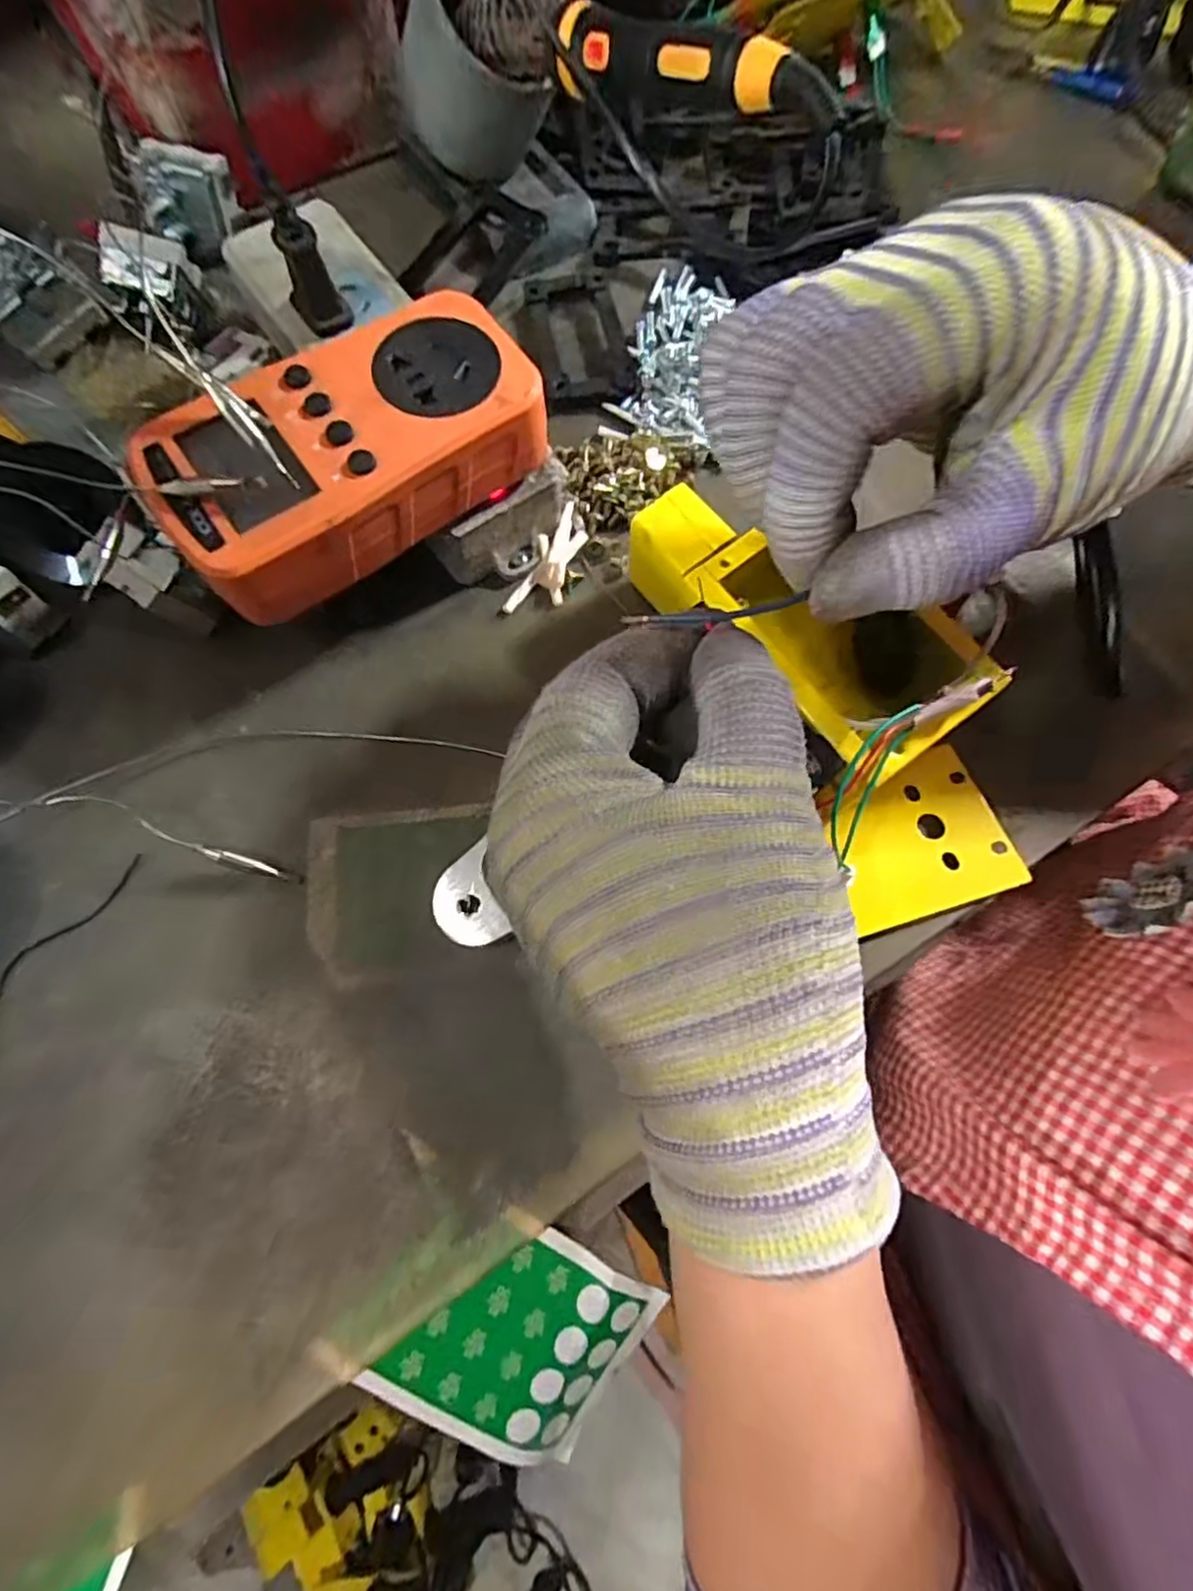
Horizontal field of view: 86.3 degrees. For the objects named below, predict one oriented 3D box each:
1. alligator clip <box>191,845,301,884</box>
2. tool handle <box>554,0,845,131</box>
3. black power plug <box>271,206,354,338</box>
[{"bbox_3d":[-0.120,0.024,0.220,0.034,0.006,0.006,24,71,-23],"label":"alligator clip"},{"bbox_3d":[0.029,-0.251,0.218,0.015,0.022,0.135,-41,64,-13],"label":"tool handle"},{"bbox_3d":[-0.108,-0.197,0.241,0.020,0.037,0.012,-23,76,-10],"label":"black power plug"}]

